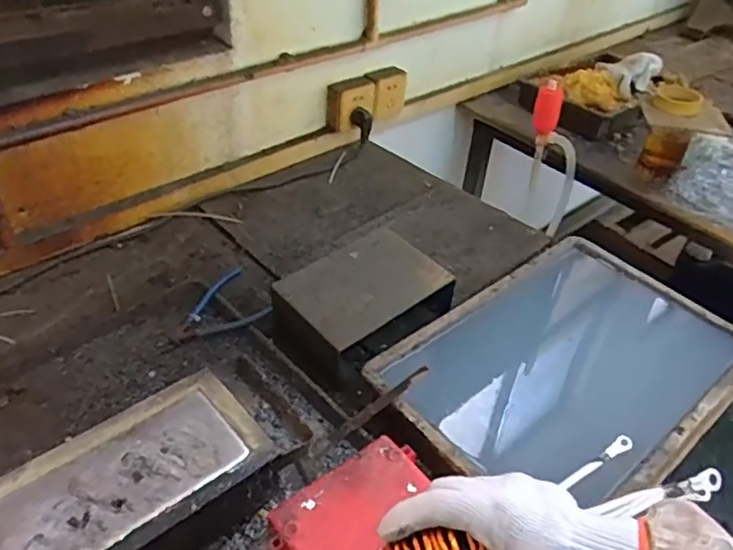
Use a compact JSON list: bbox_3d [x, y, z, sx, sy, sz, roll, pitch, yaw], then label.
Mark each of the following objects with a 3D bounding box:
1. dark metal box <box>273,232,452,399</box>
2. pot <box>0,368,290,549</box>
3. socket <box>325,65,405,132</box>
[{"bbox_3d":[-0.006,0.038,0.830,0.217,0.095,0.148,-25,48,-30],"label":"dark metal box"},{"bbox_3d":[-0.257,0.231,0.567,0.335,0.083,0.142,-27,49,-32],"label":"pot"},{"bbox_3d":[0.005,-0.352,1.209,0.191,0.097,0.034,-30,51,-33],"label":"socket"}]

